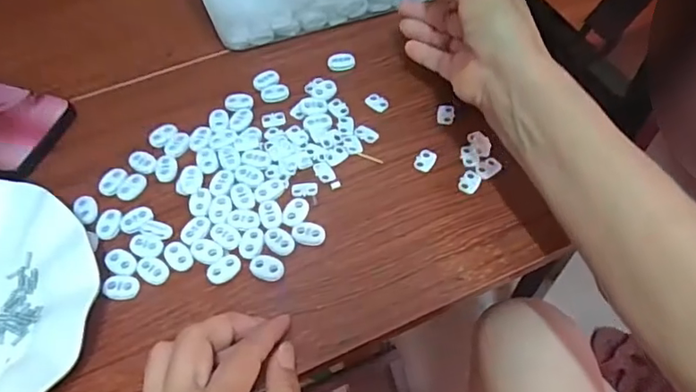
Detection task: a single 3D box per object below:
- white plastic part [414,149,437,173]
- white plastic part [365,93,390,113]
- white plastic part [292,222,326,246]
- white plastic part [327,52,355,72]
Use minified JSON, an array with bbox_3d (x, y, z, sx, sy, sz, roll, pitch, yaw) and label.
[{"bbox_3d":[0.058,-0.027,0.401,0.014,0.004,0.019,27,61,17],"label":"white plastic part"},{"bbox_3d":[0.023,-0.076,0.435,0.014,0.004,0.019,-39,65,-22],"label":"white plastic part"},{"bbox_3d":[-0.027,0.026,0.368,0.022,0.005,0.016,4,57,3],"label":"white plastic part"},{"bbox_3d":[-0.005,-0.114,0.460,0.023,0.007,0.016,-5,57,-3],"label":"white plastic part"}]

